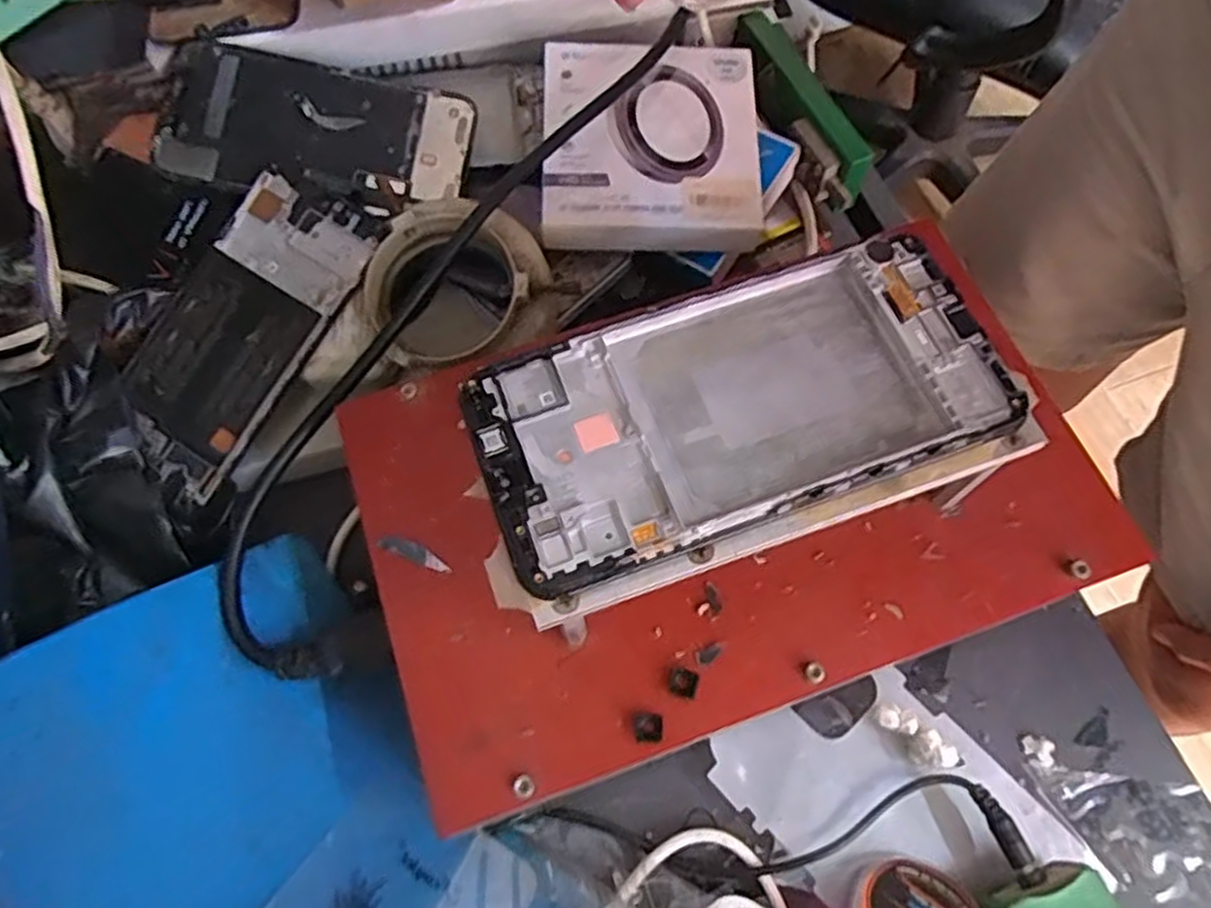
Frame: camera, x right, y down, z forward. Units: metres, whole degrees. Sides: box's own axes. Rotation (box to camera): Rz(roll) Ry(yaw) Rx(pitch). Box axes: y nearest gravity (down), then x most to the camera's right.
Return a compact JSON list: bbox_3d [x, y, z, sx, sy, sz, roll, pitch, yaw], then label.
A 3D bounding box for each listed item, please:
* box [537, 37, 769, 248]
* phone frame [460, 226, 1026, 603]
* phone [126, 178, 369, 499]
[{"bbox_3d":[0.022,-0.154,0.377,0.104,0.027,0.103,-1,67,1],"label":"box"},{"bbox_3d":[0.041,-0.016,0.229,0.155,0.005,0.072,-19,68,-6],"label":"phone frame"},{"bbox_3d":[-0.165,-0.058,0.346,0.069,0.005,0.135,32,87,10],"label":"phone"}]

